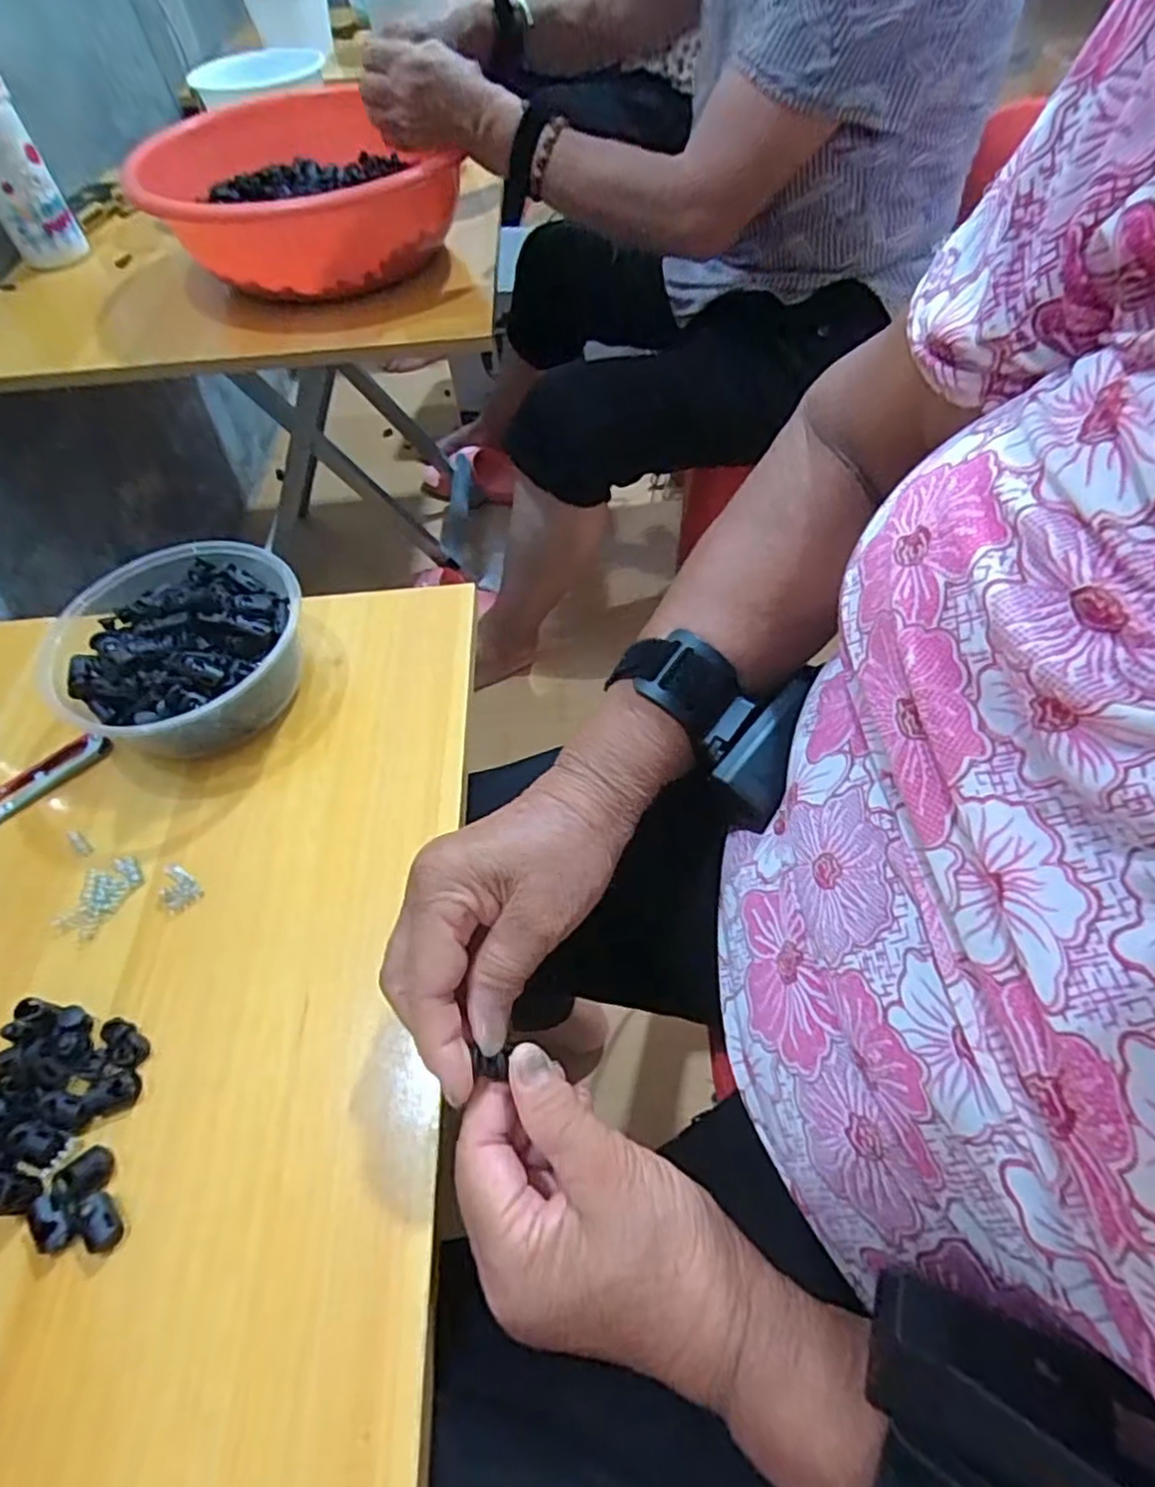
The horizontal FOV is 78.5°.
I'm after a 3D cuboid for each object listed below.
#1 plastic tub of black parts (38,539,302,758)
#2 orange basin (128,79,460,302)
[{"bbox_3d":[-0.228,-0.049,0.419,0.133,0.061,0.141,-1,56,2],"label":"plastic tub of black parts"},{"bbox_3d":[-0.294,-0.557,0.739,0.284,0.116,0.341,-31,58,-16],"label":"orange basin"}]

